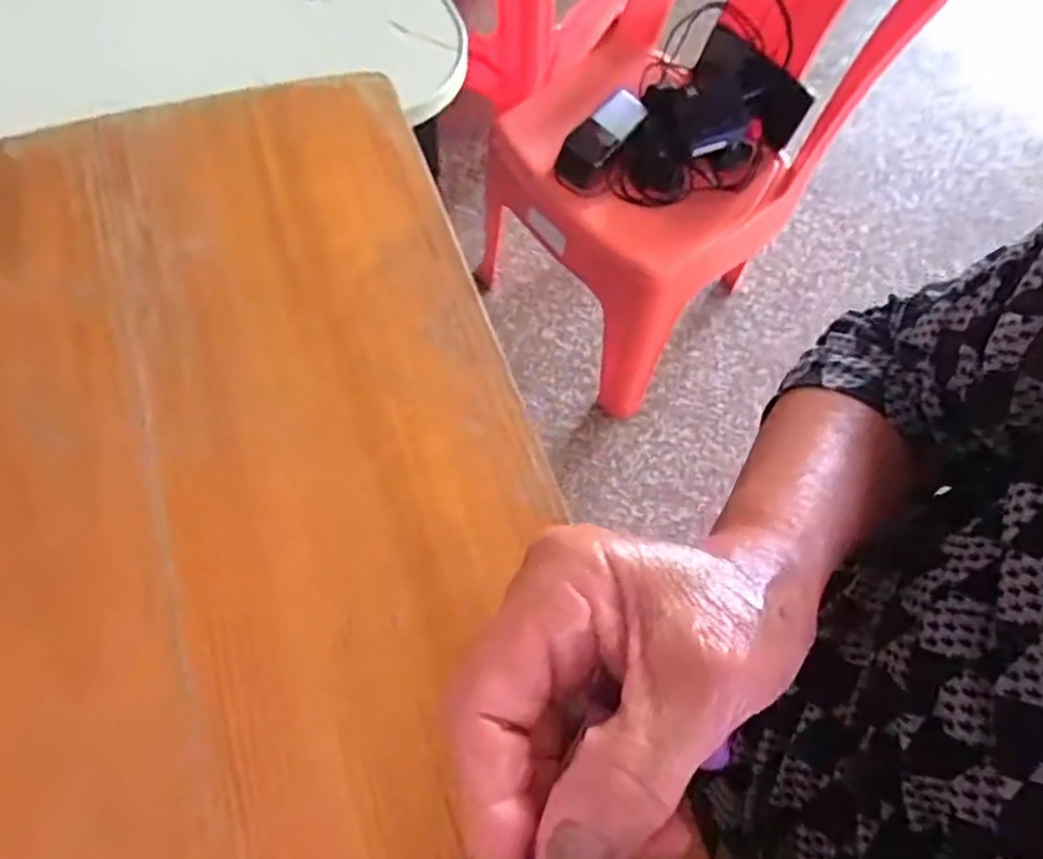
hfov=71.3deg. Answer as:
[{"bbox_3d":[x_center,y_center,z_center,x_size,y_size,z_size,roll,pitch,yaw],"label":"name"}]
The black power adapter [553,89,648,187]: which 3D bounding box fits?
[{"bbox_3d":[0.094,-0.354,0.879,0.052,0.030,0.148,36,70,12],"label":"black power adapter"}]

